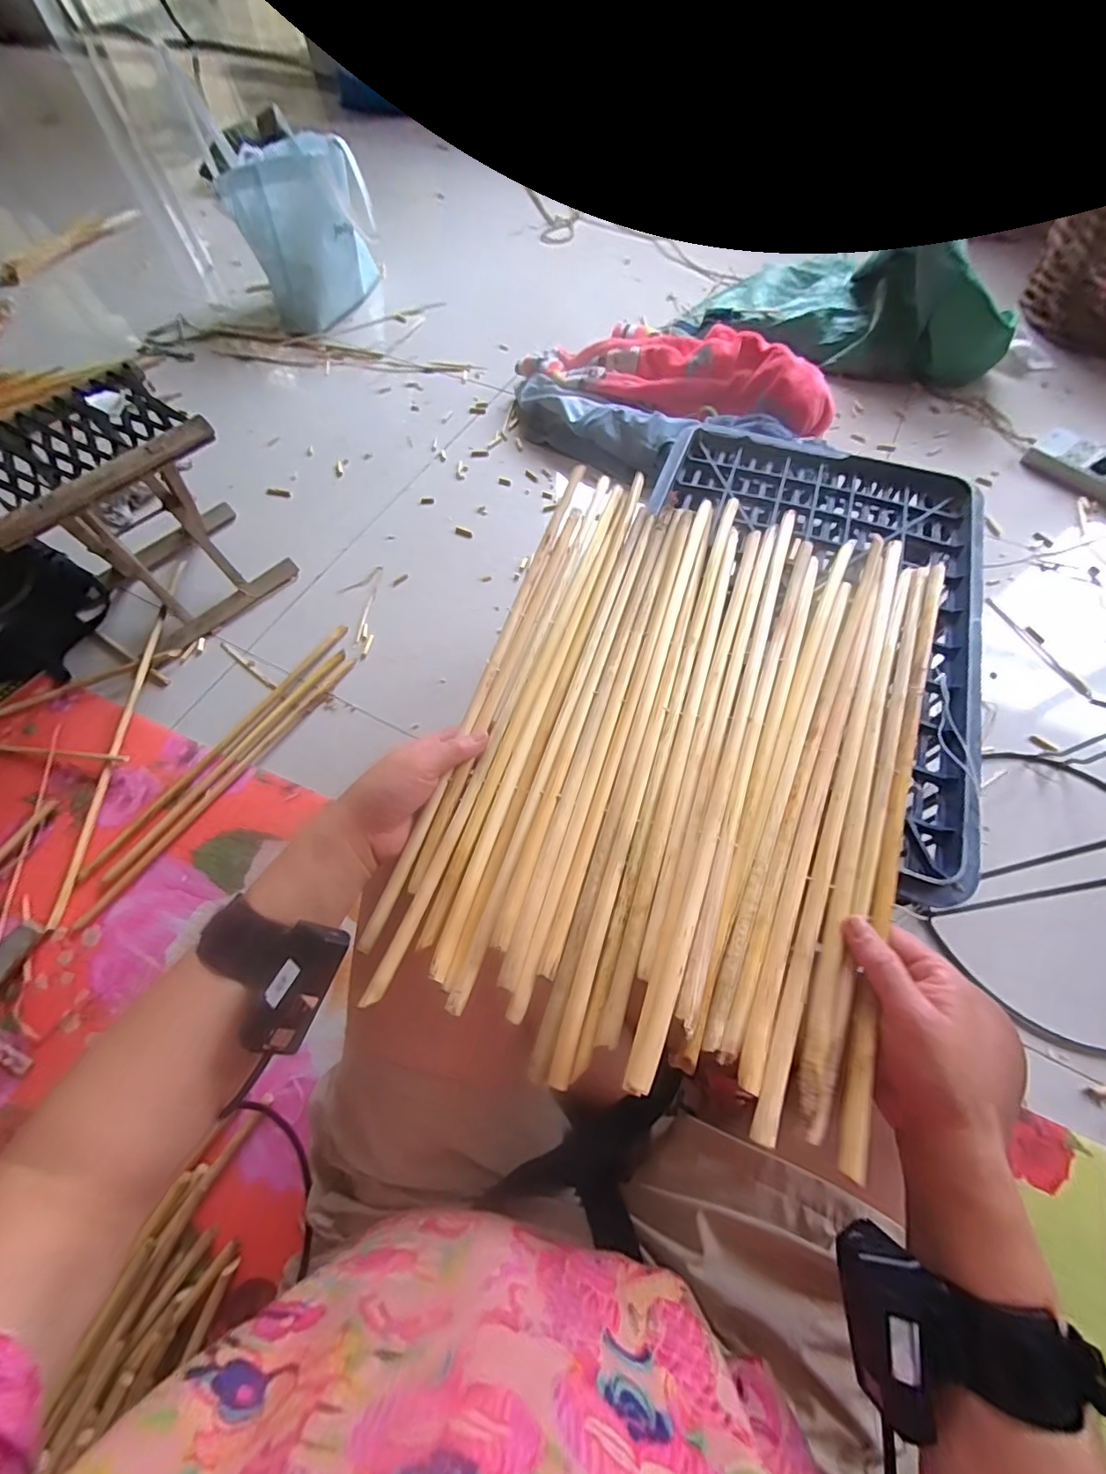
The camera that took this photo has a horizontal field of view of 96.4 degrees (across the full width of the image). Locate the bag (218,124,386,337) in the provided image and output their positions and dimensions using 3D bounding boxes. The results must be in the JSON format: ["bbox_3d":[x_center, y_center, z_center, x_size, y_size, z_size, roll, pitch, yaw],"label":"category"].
[{"bbox_3d":[-0.579,-1.194,1.176,0.282,0.273,0.238,-29,66,-13],"label":"bag"}]

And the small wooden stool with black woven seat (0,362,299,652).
[{"bbox_3d":[-0.615,-0.323,0.742,0.230,0.262,0.257,37,69,17],"label":"small wooden stool with black woven seat"}]

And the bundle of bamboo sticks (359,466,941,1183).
[{"bbox_3d":[0.102,-0.008,0.385,0.326,0.031,0.487,17,65,9],"label":"bundle of bamboo sticks"}]

